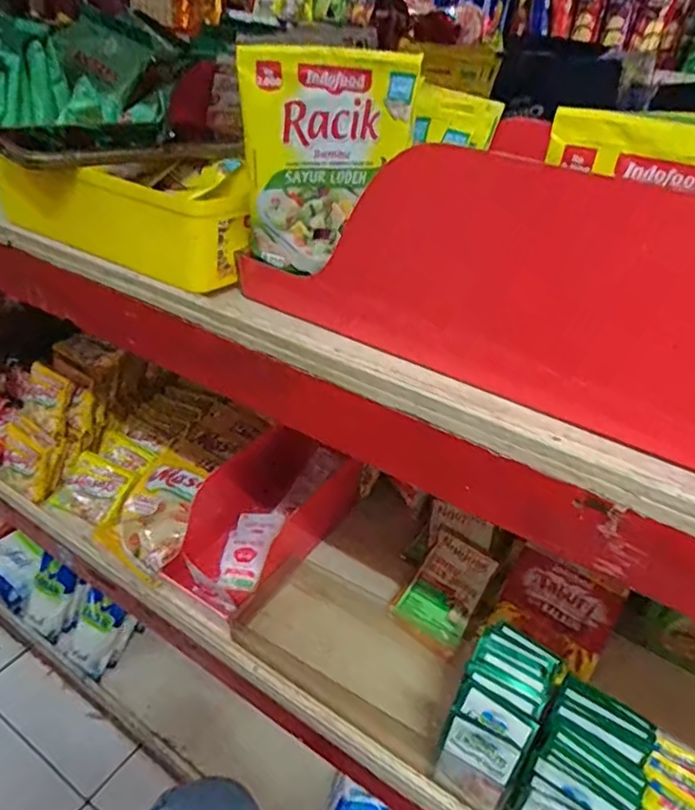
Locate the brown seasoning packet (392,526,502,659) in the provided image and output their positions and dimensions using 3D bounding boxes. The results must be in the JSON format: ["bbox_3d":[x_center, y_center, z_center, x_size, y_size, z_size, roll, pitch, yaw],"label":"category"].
[{"bbox_3d":[0.113,0.209,0.689,0.077,0.015,0.129,33,57,16],"label":"brown seasoning packet"}]

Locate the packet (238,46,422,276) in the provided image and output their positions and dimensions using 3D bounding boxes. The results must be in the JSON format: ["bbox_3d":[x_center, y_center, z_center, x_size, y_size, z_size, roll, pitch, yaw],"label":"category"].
[{"bbox_3d":[-0.014,-0.133,0.347,0.095,0.118,0.019,15,37,12],"label":"packet"}]

